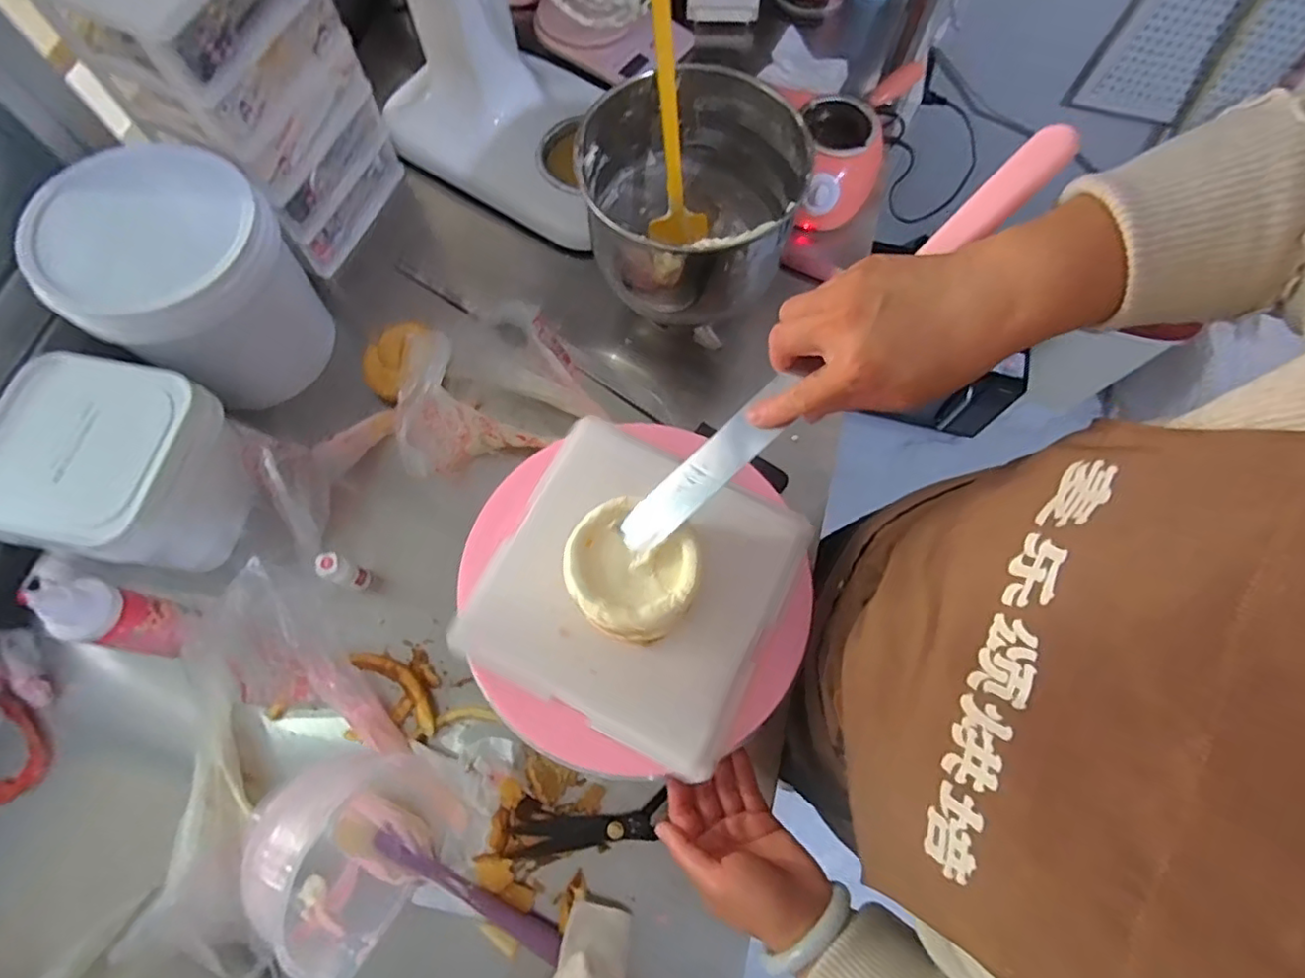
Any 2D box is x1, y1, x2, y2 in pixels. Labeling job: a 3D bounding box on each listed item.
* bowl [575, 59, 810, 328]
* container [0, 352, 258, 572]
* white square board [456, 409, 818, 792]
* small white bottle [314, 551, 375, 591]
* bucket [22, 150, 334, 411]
[{"bbox_3d":[0.033,-0.288,0.661,0.213,0.184,0.214,0,70,-1],"label":"bowl"},{"bbox_3d":[-0.501,-0.016,0.597,0.169,0.132,0.171,12,70,4],"label":"container"},{"bbox_3d":[-0.010,0.074,0.498,0.224,0.028,0.225,27,72,8],"label":"white square board"},{"bbox_3d":[-0.303,0.082,0.609,0.029,0.078,0.024,23,71,7],"label":"small white bottle"},{"bbox_3d":[-0.464,-0.209,0.637,0.188,0.174,0.196,0,70,-1],"label":"bucket"}]

